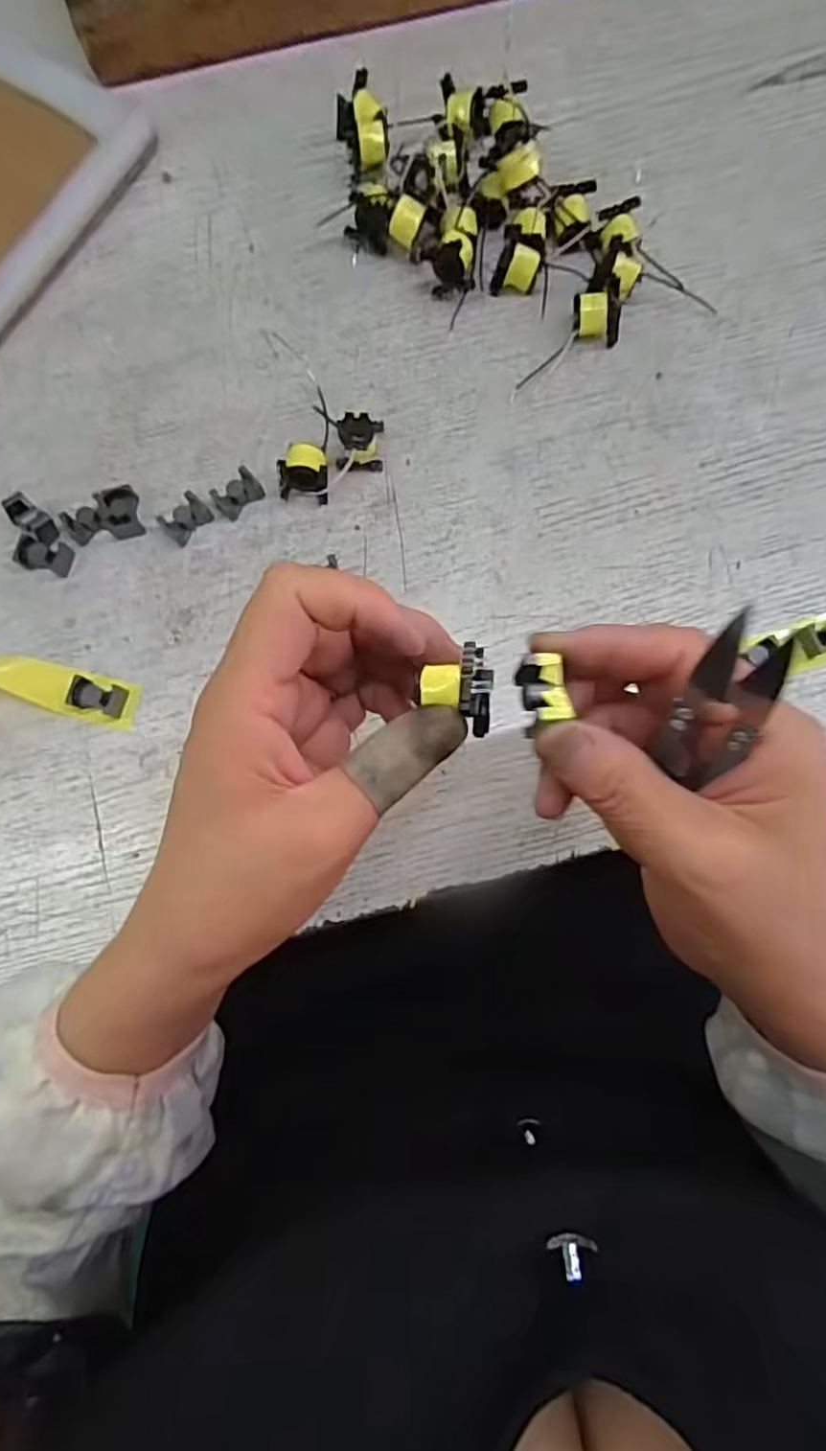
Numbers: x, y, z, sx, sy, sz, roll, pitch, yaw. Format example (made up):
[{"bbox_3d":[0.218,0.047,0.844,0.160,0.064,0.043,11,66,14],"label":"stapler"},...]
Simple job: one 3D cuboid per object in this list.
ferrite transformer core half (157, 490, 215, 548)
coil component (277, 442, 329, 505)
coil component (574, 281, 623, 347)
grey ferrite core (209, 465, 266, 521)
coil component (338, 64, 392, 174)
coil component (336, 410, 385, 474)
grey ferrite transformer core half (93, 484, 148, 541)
[{"bbox_3d":[-0.110,-0.099,0.307,0.016,0.008,0.022,44,84,7],"label":"ferrite transformer core half"},{"bbox_3d":[-0.051,-0.121,0.304,0.022,0.022,0.022,6,81,2],"label":"coil component"},{"bbox_3d":[0.091,-0.201,0.316,0.023,0.018,0.019,-7,81,-1],"label":"coil component"},{"bbox_3d":[-0.085,-0.112,0.309,0.022,0.010,0.016,-40,83,-5],"label":"grey ferrite core"},{"bbox_3d":[-0.026,-0.312,0.337,0.026,0.021,0.050,-6,81,0],"label":"coil component"},{"bbox_3d":[-0.025,-0.135,0.305,0.023,0.023,0.021,-8,81,-1],"label":"coil component"},{"bbox_3d":[-0.142,-0.102,0.307,0.018,0.009,0.024,-14,81,-2],"label":"grey ferrite transformer core half"}]

